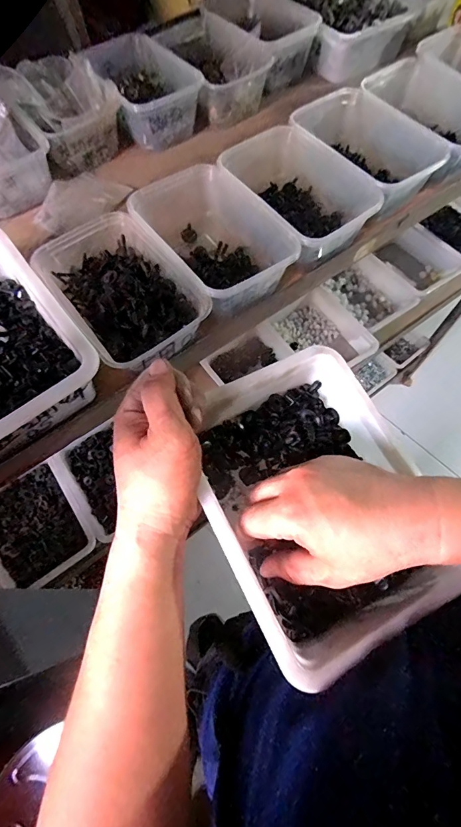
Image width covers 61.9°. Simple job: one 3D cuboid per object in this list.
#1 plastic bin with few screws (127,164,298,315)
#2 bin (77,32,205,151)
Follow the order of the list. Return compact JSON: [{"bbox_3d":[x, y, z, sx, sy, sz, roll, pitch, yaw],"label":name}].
[{"bbox_3d":[-0.020,-0.182,0.417,0.114,0.065,0.164,-35,70,-14],"label":"plastic bin with few screws"},{"bbox_3d":[-0.121,-0.448,0.539,0.110,0.062,0.157,-33,69,-14],"label":"bin"}]

